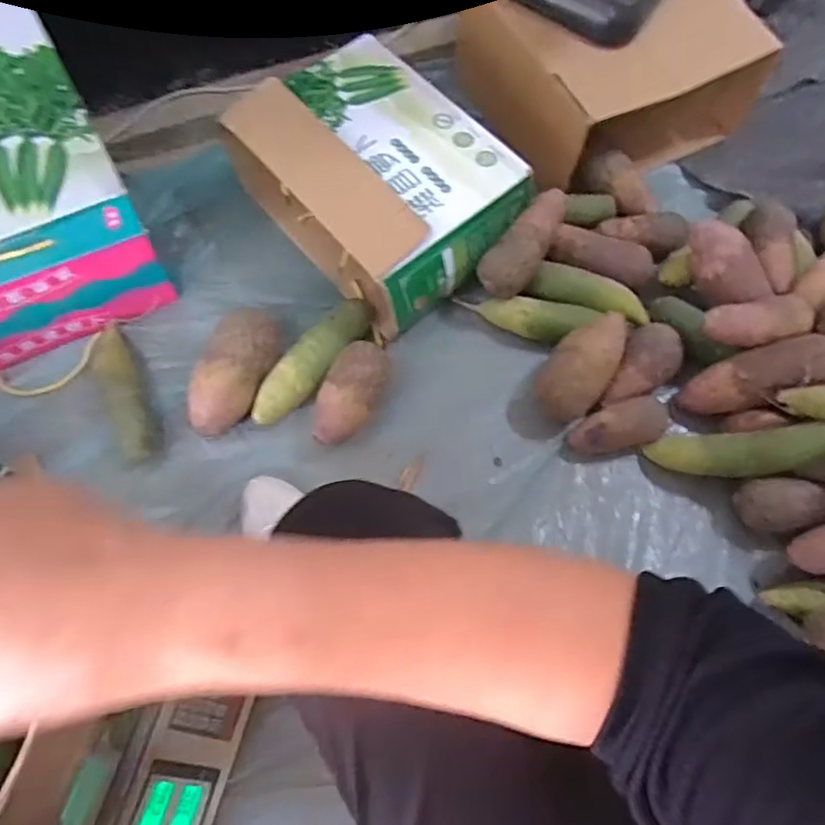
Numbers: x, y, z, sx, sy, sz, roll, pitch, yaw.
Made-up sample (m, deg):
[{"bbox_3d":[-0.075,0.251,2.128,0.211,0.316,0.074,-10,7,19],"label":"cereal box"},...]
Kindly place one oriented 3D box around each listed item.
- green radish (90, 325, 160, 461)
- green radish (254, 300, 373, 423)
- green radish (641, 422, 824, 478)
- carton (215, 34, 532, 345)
[{"bbox_3d":[-0.367,-0.029,0.786,0.052,0.065,0.196,-26,70,-13],"label":"green radish"},{"bbox_3d":[-0.128,-0.069,0.817,0.058,0.052,0.221,33,69,11],"label":"green radish"},{"bbox_3d":[0.396,0.050,0.755,0.201,0.045,0.045,-6,64,23],"label":"green radish"},{"bbox_3d":[-0.046,-0.319,0.876,0.251,0.157,0.366,-37,73,-17],"label":"carton"}]

